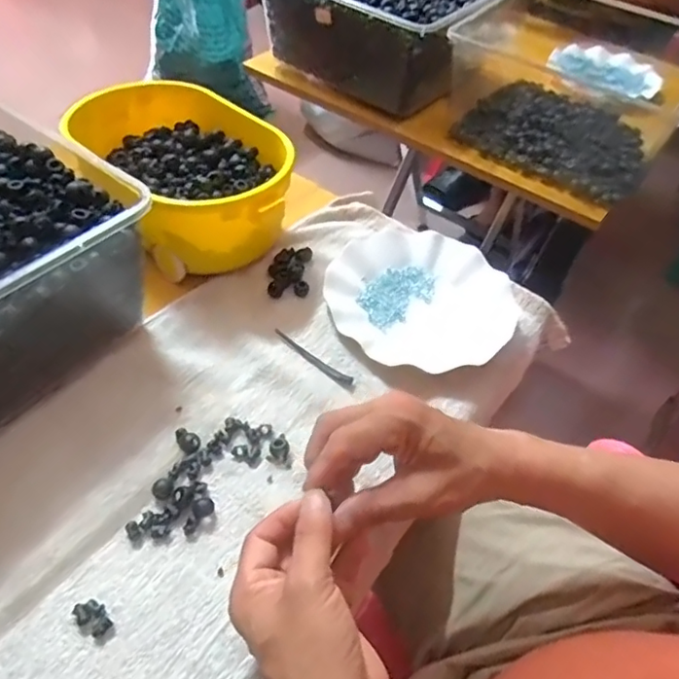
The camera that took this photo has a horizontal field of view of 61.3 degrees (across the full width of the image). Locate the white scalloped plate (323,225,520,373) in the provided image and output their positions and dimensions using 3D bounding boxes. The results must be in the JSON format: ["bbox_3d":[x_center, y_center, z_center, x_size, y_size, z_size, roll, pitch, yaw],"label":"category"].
[{"bbox_3d":[0.081,-0.045,0.568,0.181,0.026,0.176,3,49,-4],"label":"white scalloped plate"}]

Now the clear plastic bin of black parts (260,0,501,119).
[{"bbox_3d":[0.079,-0.495,0.885,0.321,0.138,0.312,29,52,18],"label":"clear plastic bin of black parts"}]

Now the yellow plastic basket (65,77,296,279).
[{"bbox_3d":[-0.154,-0.167,0.597,0.160,0.101,0.241,-29,58,-27],"label":"yellow plastic basket"}]

